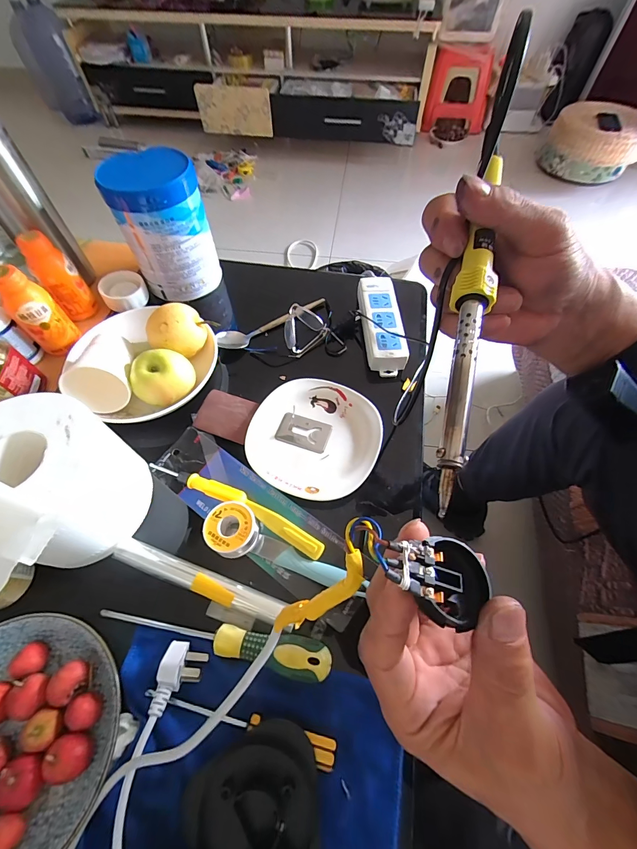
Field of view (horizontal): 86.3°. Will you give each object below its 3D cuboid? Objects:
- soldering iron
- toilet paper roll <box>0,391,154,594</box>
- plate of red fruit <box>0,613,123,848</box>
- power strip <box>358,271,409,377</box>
[{"bbox_3d":[0.085,-0.059,0.193,0.020,0.028,0.216,13,73,7],"label":"soldering iron"},{"bbox_3d":[-0.282,0.058,0.349,0.178,0.131,0.149,25,61,14],"label":"toilet paper roll"},{"bbox_3d":[-0.258,0.264,0.283,0.170,0.034,0.179,0,58,-1],"label":"plate of red fruit"},{"bbox_3d":[0.097,-0.167,0.542,0.063,0.038,0.199,-4,59,-3],"label":"power strip"}]

